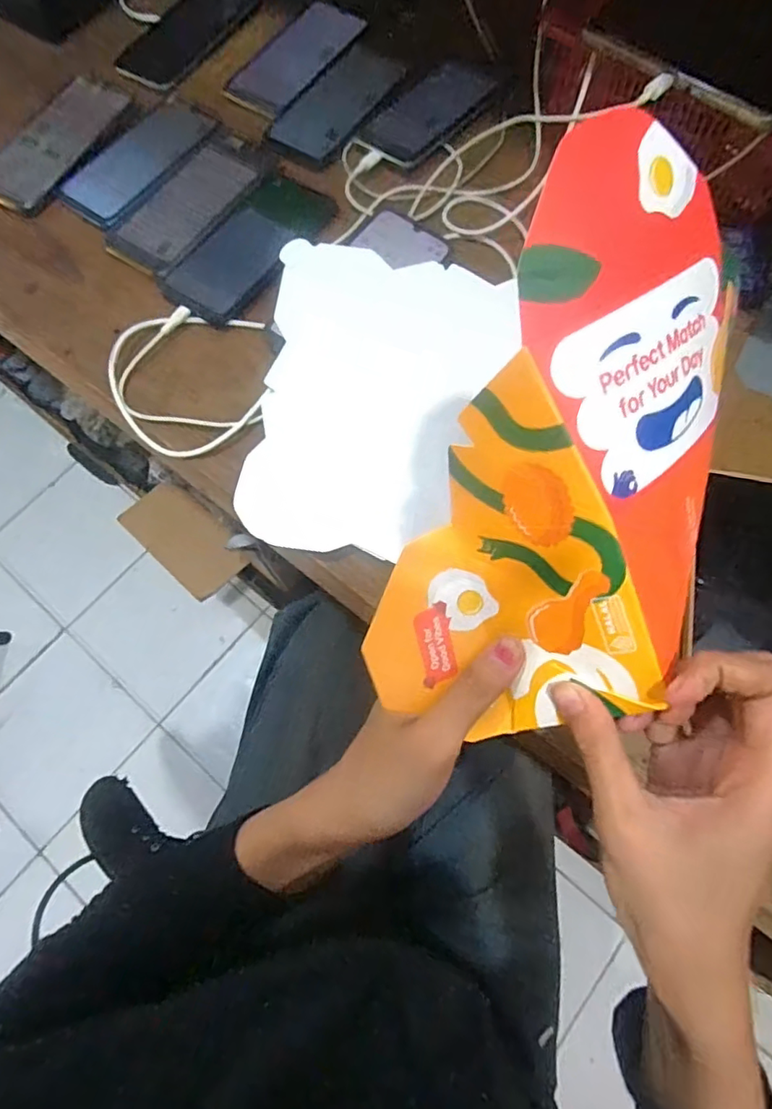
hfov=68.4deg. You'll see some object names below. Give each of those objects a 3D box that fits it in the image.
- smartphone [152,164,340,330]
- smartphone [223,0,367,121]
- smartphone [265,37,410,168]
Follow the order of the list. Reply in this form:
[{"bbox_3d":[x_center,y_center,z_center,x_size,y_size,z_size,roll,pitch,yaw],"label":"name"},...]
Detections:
[{"bbox_3d":[-0.118,-0.271,0.493,0.083,0.006,0.159,35,75,12],"label":"smartphone"},{"bbox_3d":[-0.095,-0.515,0.588,0.073,0.011,0.162,35,75,12],"label":"smartphone"},{"bbox_3d":[-0.045,-0.445,0.558,0.076,0.005,0.176,30,74,10],"label":"smartphone"}]

